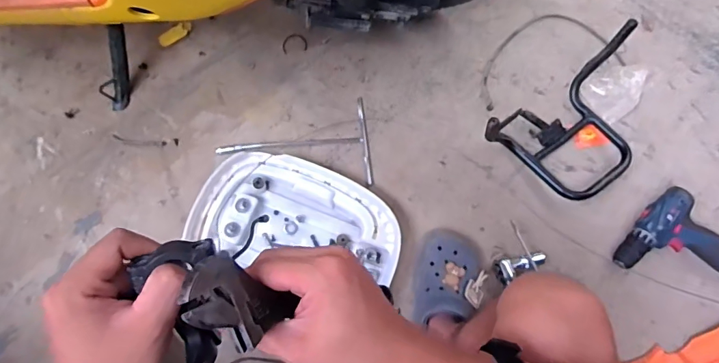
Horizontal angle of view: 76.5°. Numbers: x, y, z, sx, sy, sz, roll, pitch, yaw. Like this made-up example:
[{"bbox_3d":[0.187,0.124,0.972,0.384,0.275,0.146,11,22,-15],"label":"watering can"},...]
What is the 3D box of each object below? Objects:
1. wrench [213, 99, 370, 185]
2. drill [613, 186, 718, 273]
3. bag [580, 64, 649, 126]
[{"bbox_3d":[-0.121,-0.066,0.852,0.275,0.021,0.167,-6,75,-4],"label":"wrench"},{"bbox_3d":[0.578,0.093,0.819,0.219,0.050,0.152,10,75,1],"label":"drill"},{"bbox_3d":[0.509,-0.184,0.910,0.154,0.013,0.099,-37,79,-11],"label":"bag"}]

